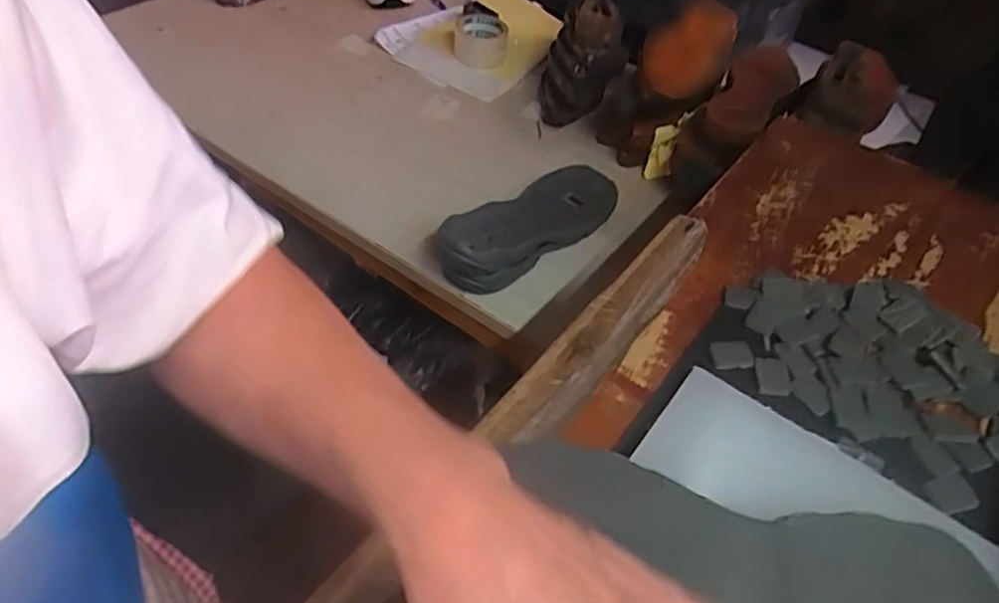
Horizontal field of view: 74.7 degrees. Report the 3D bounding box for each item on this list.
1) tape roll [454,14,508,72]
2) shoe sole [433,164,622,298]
[{"bbox_3d":[-0.032,-0.458,1.144,0.091,0.044,0.100,4,48,-4],"label":"tape roll"},{"bbox_3d":[0.049,-0.117,0.862,0.123,0.066,0.318,37,54,24],"label":"shoe sole"}]

